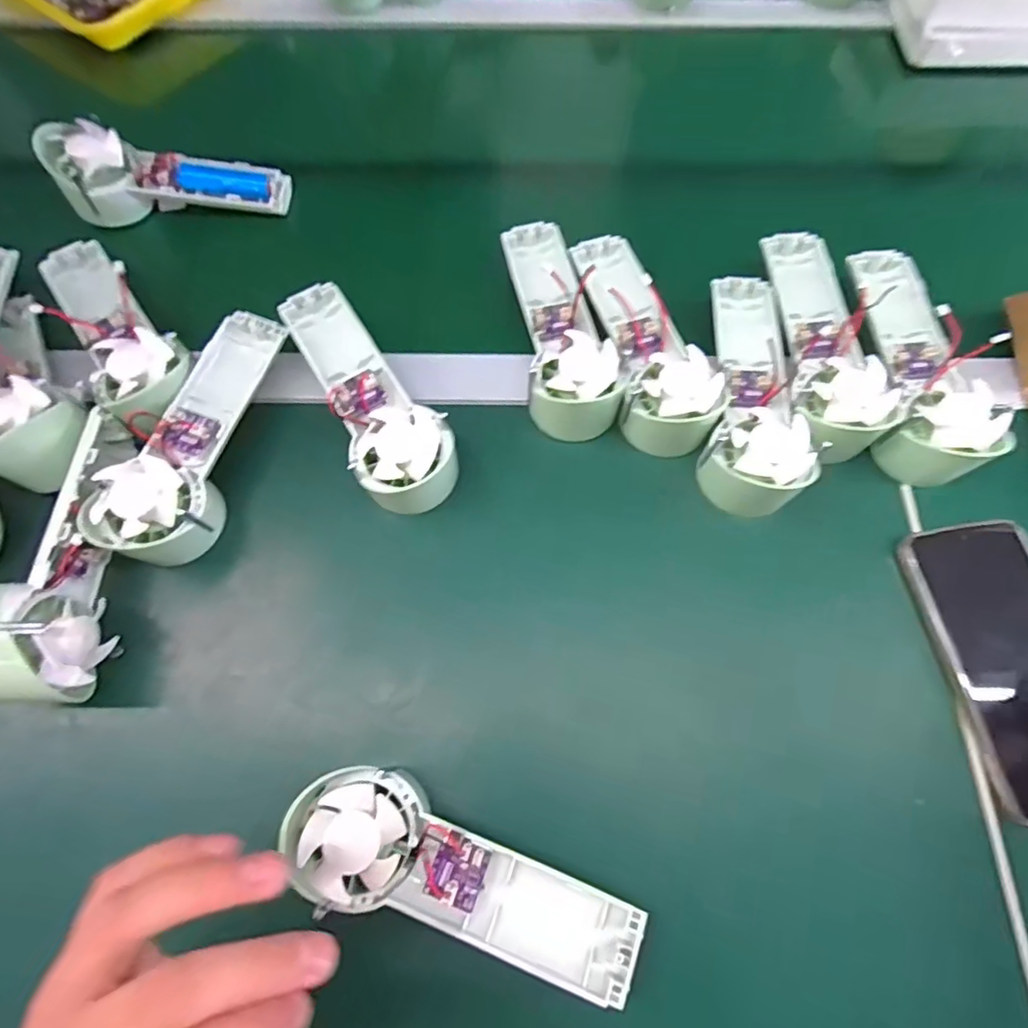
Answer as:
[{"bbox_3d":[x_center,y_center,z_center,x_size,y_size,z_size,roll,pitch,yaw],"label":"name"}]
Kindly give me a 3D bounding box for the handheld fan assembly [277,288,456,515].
[{"bbox_3d":[-0.098,-0.072,0.382,0.065,0.058,0.173,-31,71,-11],"label":"handheld fan assembly"}]

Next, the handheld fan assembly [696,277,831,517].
[{"bbox_3d":[0.161,-0.082,0.384,0.065,0.050,0.177,9,68,4],"label":"handheld fan assembly"}]

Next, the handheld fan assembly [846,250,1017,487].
[{"bbox_3d":[0.272,-0.106,0.386,0.070,0.044,0.174,-3,68,0],"label":"handheld fan assembly"}]

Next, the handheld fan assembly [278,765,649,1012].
[{"bbox_3d":[-0.022,0.173,0.271,0.170,0.036,0.061,16,69,7],"label":"handheld fan assembly"}]

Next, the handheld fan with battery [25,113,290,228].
[{"bbox_3d":[-0.269,-0.264,0.454,0.169,0.050,0.068,-1,67,-13],"label":"handheld fan with battery"}]

